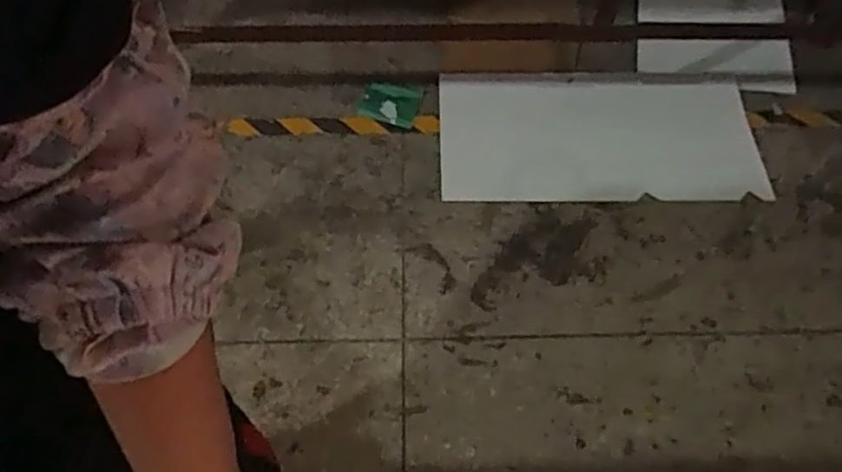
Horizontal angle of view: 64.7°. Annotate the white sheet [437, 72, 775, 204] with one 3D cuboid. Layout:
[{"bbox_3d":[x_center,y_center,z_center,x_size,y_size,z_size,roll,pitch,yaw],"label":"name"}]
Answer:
[{"bbox_3d":[0.360,-0.226,1.405,0.630,0.030,0.332,0,57,1],"label":"white sheet"}]

